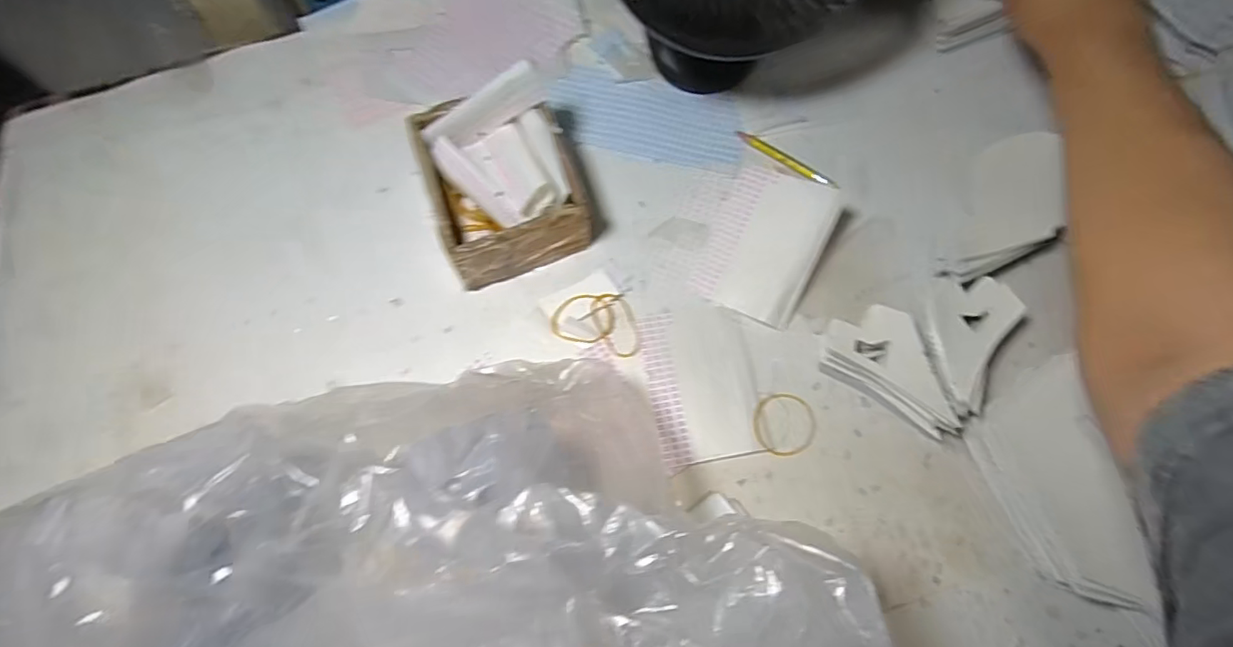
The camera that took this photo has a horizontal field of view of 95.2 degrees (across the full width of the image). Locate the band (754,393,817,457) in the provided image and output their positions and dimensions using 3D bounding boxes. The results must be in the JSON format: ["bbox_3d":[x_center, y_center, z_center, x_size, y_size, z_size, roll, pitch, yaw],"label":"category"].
[{"bbox_3d":[0.115,0.068,0.383,0.043,0.004,0.043,0,69,0],"label":"band"}]

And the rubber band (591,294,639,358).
[{"bbox_3d":[0.001,0.000,0.408,0.029,0.004,0.052,-21,70,-8],"label":"rubber band"}]

